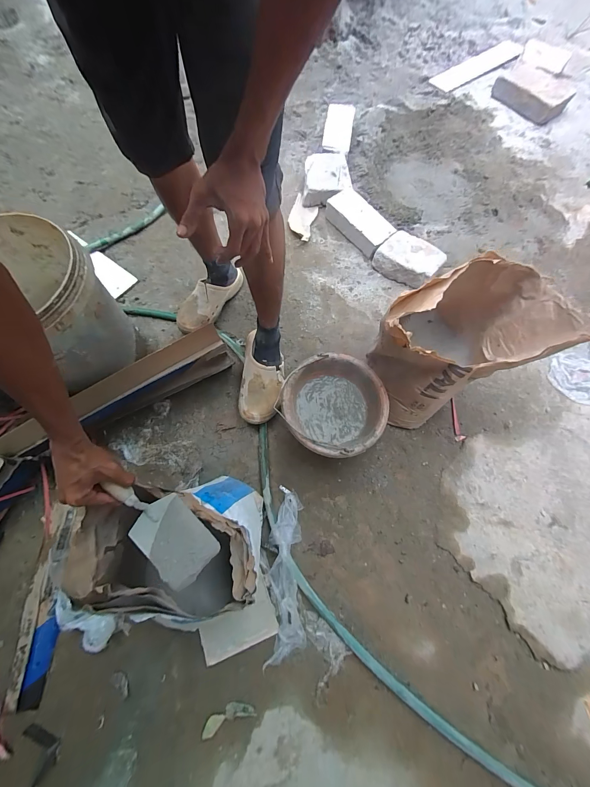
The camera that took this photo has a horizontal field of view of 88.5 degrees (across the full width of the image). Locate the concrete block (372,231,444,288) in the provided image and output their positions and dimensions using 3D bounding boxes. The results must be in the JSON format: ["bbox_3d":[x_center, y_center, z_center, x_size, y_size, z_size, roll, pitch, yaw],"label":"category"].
[{"bbox_3d":[0.384,-0.449,1.029,0.204,0.078,0.168,39,73,13],"label":"concrete block"}]

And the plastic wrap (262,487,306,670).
[{"bbox_3d":[-0.022,0.414,0.713,0.078,0.037,0.357,0,68,-1],"label":"plastic wrap"}]

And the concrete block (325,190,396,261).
[{"bbox_3d":[0.230,-0.609,1.087,0.121,0.072,0.256,-36,73,-14],"label":"concrete block"}]

